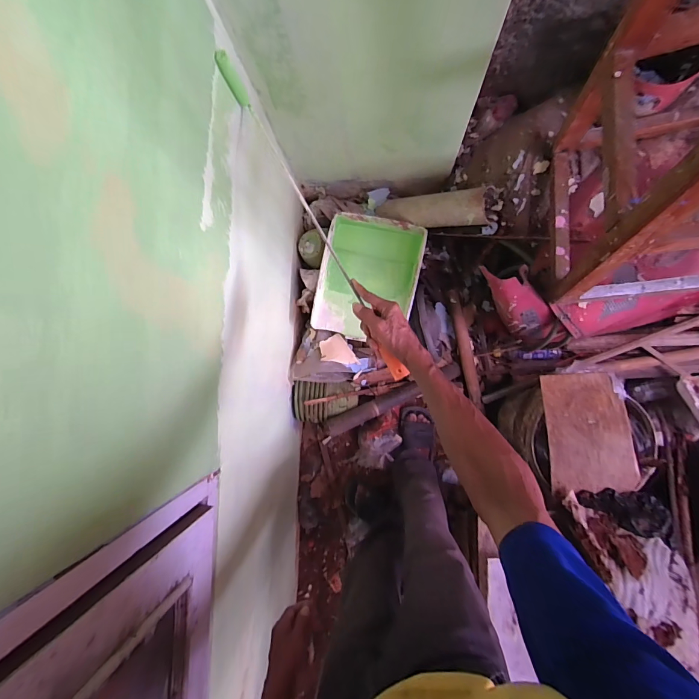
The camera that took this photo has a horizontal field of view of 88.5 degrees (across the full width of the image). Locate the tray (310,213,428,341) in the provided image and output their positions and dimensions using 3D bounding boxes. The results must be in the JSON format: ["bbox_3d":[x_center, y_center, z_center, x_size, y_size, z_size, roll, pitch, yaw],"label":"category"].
[{"bbox_3d":[0.057,-0.205,1.069,0.277,0.084,0.350,13,90,6],"label":"tray"}]

